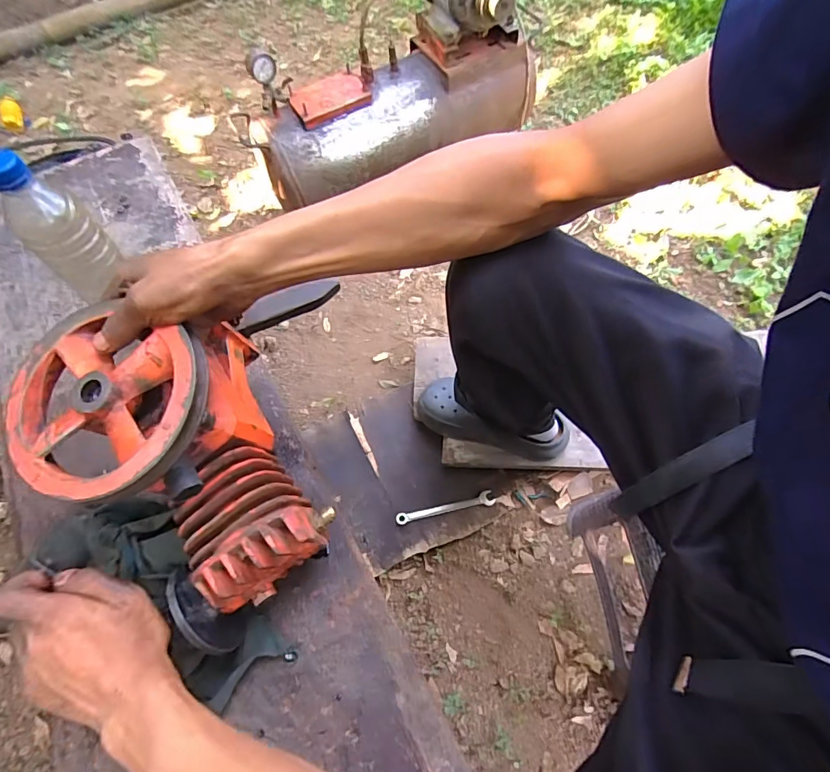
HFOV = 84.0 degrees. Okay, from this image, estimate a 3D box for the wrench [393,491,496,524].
[{"bbox_3d":[0.058,0.230,0.872,0.187,0.012,0.026,-12,61,-3],"label":"wrench"}]

